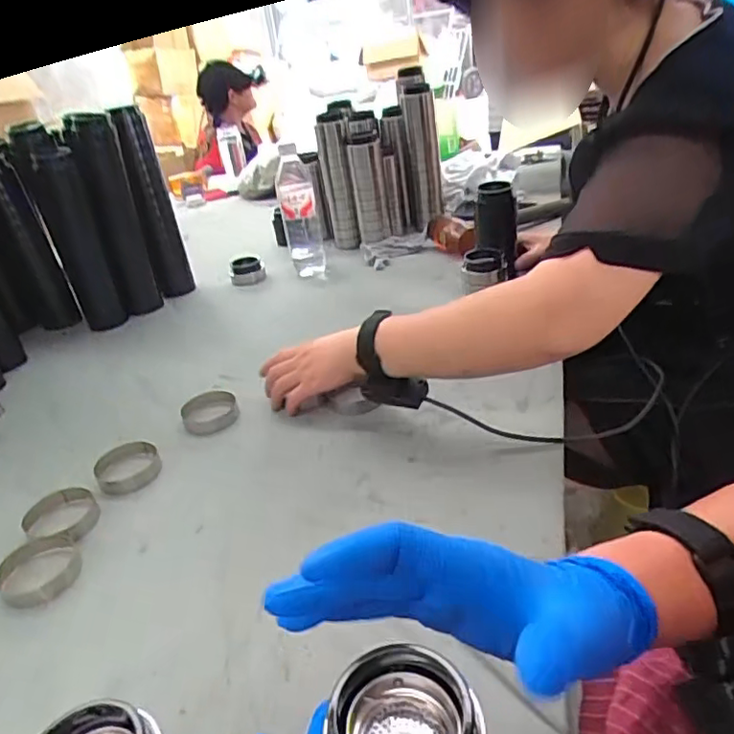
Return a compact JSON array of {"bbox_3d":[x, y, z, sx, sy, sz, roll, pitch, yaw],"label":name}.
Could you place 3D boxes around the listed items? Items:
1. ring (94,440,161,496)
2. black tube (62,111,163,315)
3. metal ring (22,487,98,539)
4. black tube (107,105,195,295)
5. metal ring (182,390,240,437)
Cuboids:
[{"bbox_3d":[-0.255,0.106,0.629,0.063,0.017,0.069,-5,29,3],"label":"ring"},{"bbox_3d":[-0.411,-0.243,0.977,0.068,0.314,0.068,-17,32,-15],"label":"black tube"},{"bbox_3d":[-0.295,0.140,0.572,0.064,0.012,0.065,-5,29,3],"label":"metal ring"},{"bbox_3d":[-0.370,-0.276,1.026,0.061,0.309,0.062,-18,32,-17],"label":"black tube"},{"bbox_3d":[-0.190,0.052,0.713,0.065,0.017,0.064,-12,29,-10],"label":"metal ring"}]

